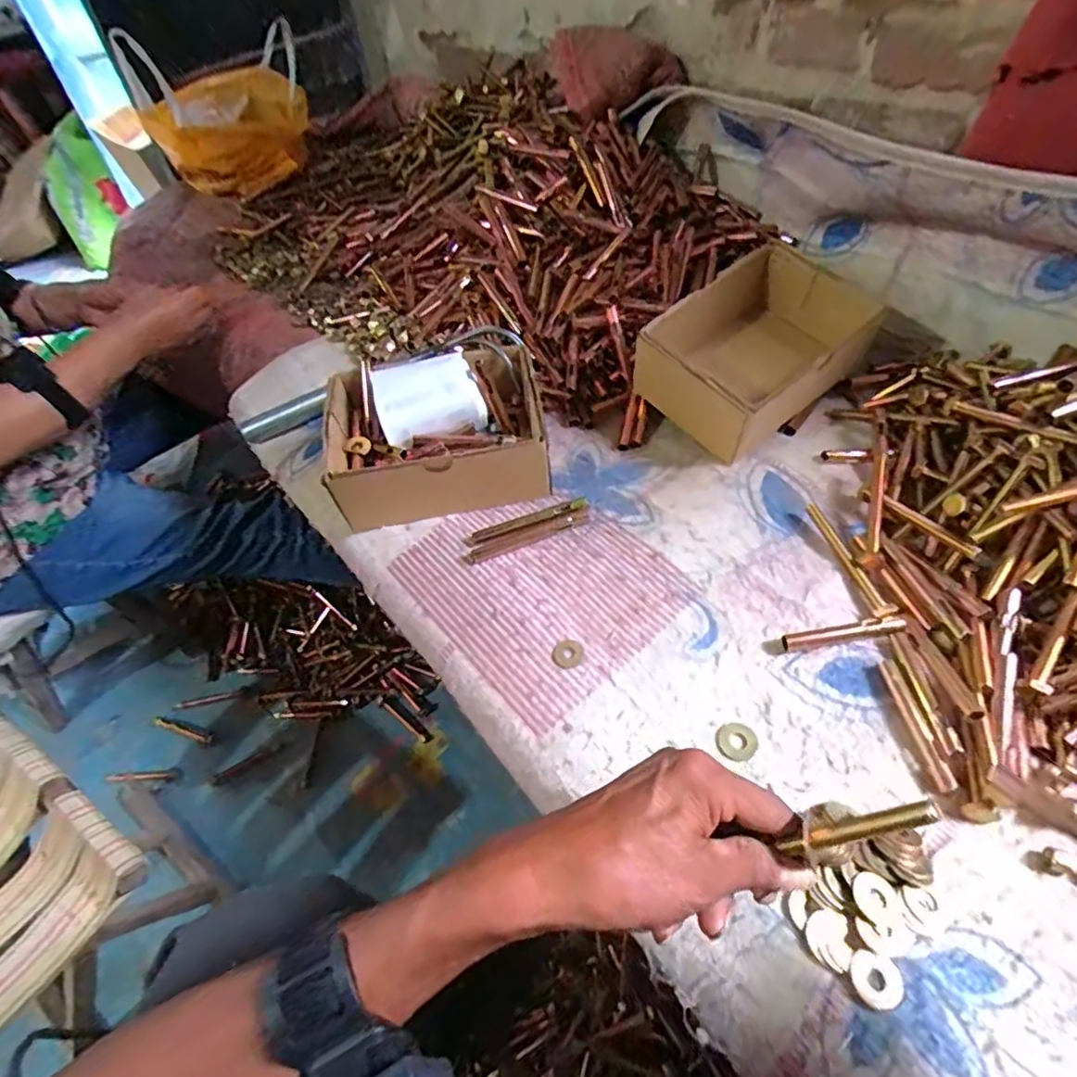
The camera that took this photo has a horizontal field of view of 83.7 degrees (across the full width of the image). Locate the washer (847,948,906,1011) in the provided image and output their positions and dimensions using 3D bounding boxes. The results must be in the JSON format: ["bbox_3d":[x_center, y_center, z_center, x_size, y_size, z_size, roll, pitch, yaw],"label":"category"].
[{"bbox_3d":[0.170,0.223,0.303,0.025,0.004,0.023,-3,49,4],"label":"washer"}]

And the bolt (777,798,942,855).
[{"bbox_3d":[0.141,0.130,0.268,0.071,0.007,0.008,-37,39,32],"label":"bolt"}]

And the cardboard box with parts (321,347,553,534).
[{"bbox_3d":[-0.090,-0.095,0.534,0.177,0.094,0.128,-12,49,-4],"label":"cardboard box with parts"}]

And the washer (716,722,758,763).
[{"bbox_3d":[0.128,0.131,0.389,0.025,0.005,0.025,-3,49,4],"label":"washer"}]

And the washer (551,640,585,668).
[{"bbox_3d":[0.021,0.082,0.434,0.024,0.004,0.022,-3,49,4],"label":"washer"}]

